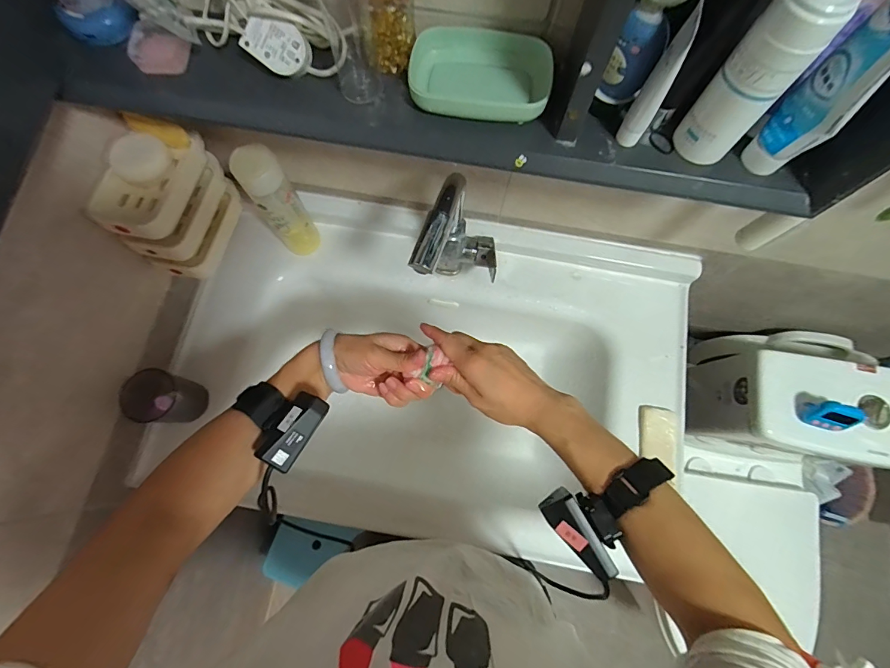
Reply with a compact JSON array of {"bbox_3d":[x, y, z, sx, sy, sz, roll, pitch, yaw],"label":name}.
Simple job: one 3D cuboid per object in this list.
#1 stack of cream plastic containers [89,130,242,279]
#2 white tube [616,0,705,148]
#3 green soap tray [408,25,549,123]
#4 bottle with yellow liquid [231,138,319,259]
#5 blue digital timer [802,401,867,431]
[{"bbox_3d":[-0.356,-0.163,0.534,0.083,0.143,0.148,9,75,2],"label":"stack of cream plastic containers"},{"bbox_3d":[0.166,-0.193,0.315,0.020,0.110,0.027,30,77,7],"label":"white tube"},{"bbox_3d":[0.032,-0.240,0.371,0.123,0.024,0.092,8,75,2],"label":"green soap tray"},{"bbox_3d":[-0.243,-0.187,0.602,0.059,0.207,0.046,-38,78,-10],"label":"bottle with yellow liquid"},{"bbox_3d":[0.608,0.128,0.634,0.059,0.048,0.041,6,75,1],"label":"blue digital timer"}]

